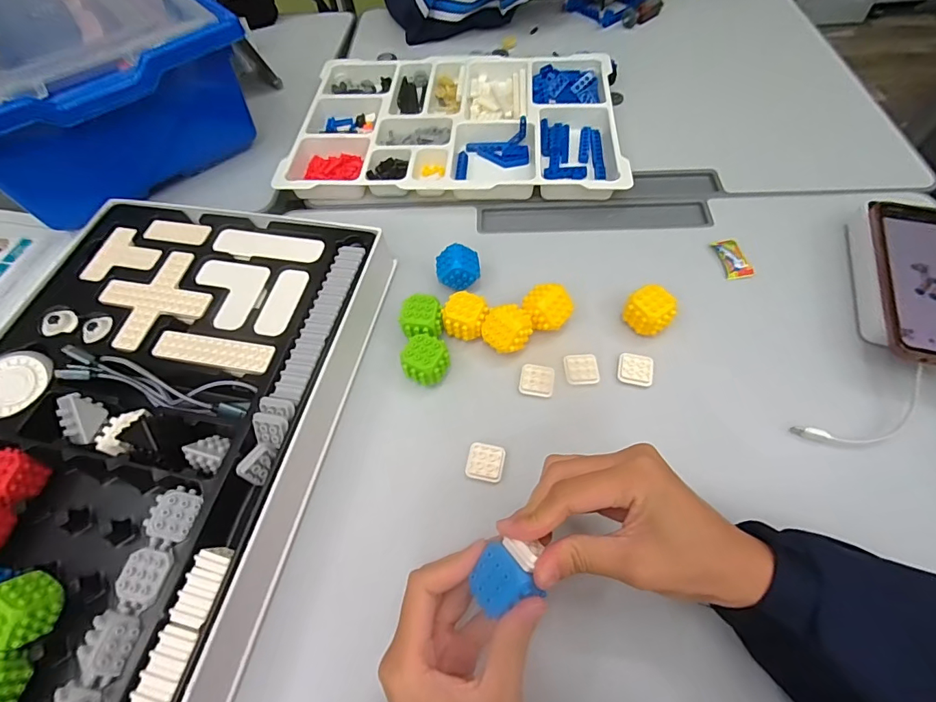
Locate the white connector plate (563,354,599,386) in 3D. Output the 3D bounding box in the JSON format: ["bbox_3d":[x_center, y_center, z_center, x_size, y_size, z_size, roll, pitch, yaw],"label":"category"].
[{"bbox_3d":[0.097,0.015,0.383,0.028,0.006,0.027,-6,59,0],"label":"white connector plate"}]

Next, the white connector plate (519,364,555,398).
[{"bbox_3d":[0.059,0.025,0.381,0.027,0.005,0.027,8,60,8],"label":"white connector plate"}]

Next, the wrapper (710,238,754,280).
[{"bbox_3d":[0.256,-0.091,0.435,0.025,0.011,0.048,-6,59,0],"label":"wrapper"}]

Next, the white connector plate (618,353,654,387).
[{"bbox_3d":[0.142,0.016,0.382,0.029,0.004,0.028,8,60,8],"label":"white connector plate"}]

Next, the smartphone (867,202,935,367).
[{"bbox_3d":[0.380,-0.060,0.367,0.076,0.011,0.168,10,62,12],"label":"smartphone"}]

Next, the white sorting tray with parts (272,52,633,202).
[{"bbox_3d":[-0.015,-0.281,0.555,0.375,0.033,0.267,1,59,4],"label":"white sorting tray with parts"}]

